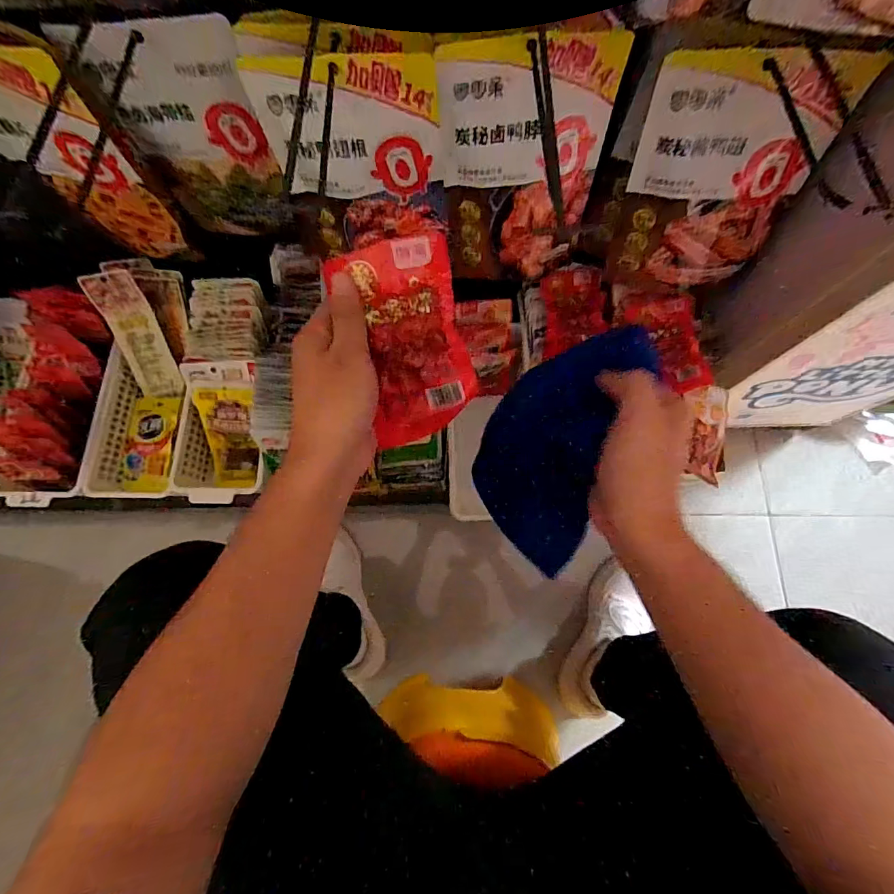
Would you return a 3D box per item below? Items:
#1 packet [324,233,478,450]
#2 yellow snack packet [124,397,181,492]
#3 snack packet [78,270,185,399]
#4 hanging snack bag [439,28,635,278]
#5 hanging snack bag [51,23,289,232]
[{"bbox_3d":[-0.027,-0.072,0.296,0.078,0.016,0.133,-12,104,8],"label":"packet"},{"bbox_3d":[-0.439,-0.007,0.638,0.076,0.030,0.144,0,75,1],"label":"yellow snack packet"},{"bbox_3d":[-0.453,-0.158,0.624,0.065,0.182,0.016,-11,32,-2],"label":"snack packet"},{"bbox_3d":[0.081,-0.296,0.465,0.165,0.227,0.035,-4,56,1],"label":"hanging snack bag"},{"bbox_3d":[-0.268,-0.331,0.473,0.171,0.226,0.029,9,75,3],"label":"hanging snack bag"}]

